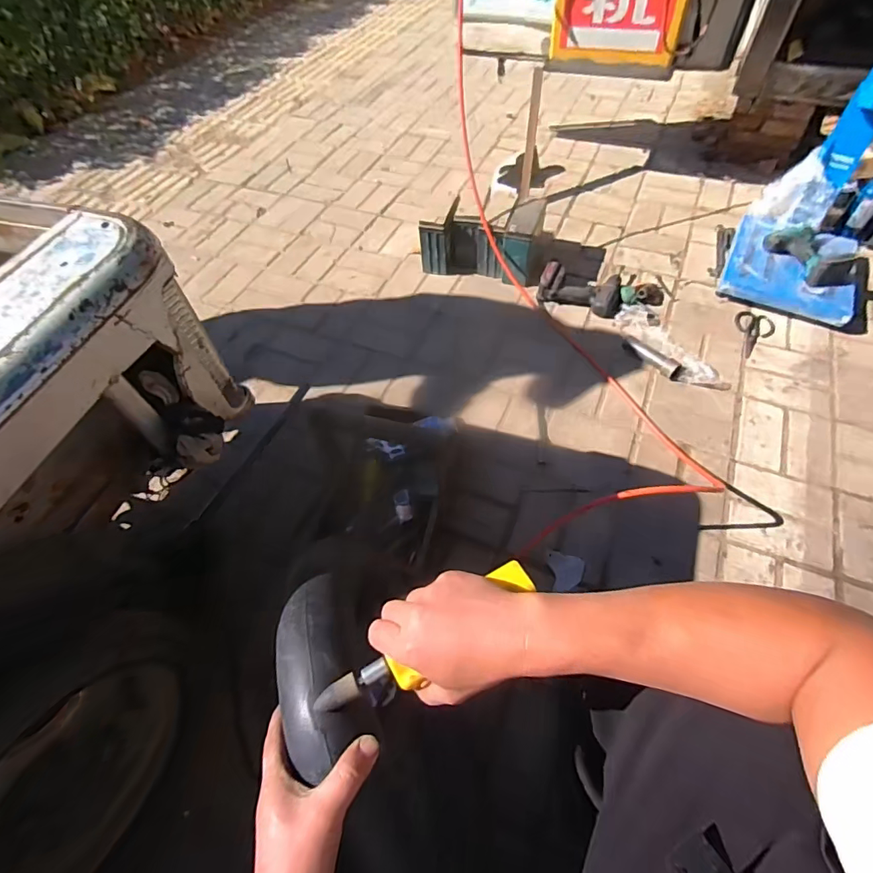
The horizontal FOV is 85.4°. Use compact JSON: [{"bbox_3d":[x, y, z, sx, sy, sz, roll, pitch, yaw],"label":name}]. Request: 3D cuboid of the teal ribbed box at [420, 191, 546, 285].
[{"bbox_3d":[0.148,-0.600,1.392,0.345,0.173,0.237,14,58,12],"label":"teal ribbed box"}]

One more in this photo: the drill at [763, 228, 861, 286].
[{"bbox_3d":[0.988,-0.479,1.240,0.141,0.080,0.217,-8,55,-2],"label":"drill"}]

